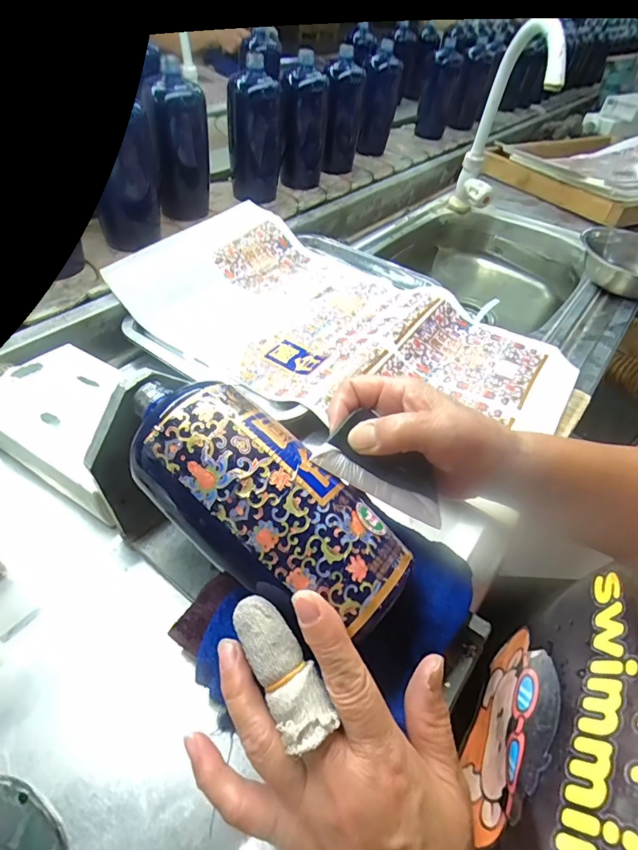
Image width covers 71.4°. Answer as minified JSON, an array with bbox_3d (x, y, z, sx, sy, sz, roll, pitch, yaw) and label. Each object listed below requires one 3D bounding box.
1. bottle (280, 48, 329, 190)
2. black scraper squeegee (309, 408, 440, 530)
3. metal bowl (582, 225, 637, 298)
[{"bbox_3d":[-0.028,-0.525,0.784,0.075,0.179,0.073,6,47,-1],"label":"bottle"},{"bbox_3d":[0.039,0.023,0.269,0.084,0.012,0.048,26,46,-15],"label":"black scraper squeegee"},{"bbox_3d":[0.478,-0.236,0.665,0.154,0.049,0.162,3,48,-3],"label":"metal bowl"}]

